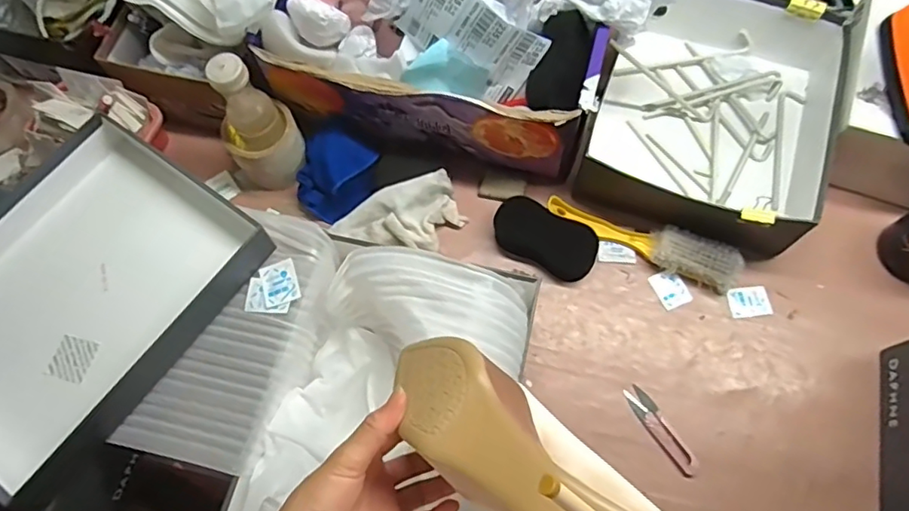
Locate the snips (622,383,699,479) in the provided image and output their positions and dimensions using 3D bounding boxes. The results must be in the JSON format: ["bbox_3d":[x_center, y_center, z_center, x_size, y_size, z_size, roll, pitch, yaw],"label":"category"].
[{"bbox_3d":[0.223,0.189,0.611,0.025,0.006,0.102,-30,70,-9],"label":"snips"}]

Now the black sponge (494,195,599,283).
[{"bbox_3d":[0.110,-0.020,0.687,0.124,0.041,0.060,25,71,12],"label":"black sponge"}]

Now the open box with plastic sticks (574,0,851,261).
[{"bbox_3d":[0.320,-0.185,0.709,0.259,0.093,0.329,19,70,10],"label":"open box with plastic sticks"}]

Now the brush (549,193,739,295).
[{"bbox_3d":[0.224,-0.021,0.674,0.229,0.032,0.050,23,71,11],"label":"brush"}]

